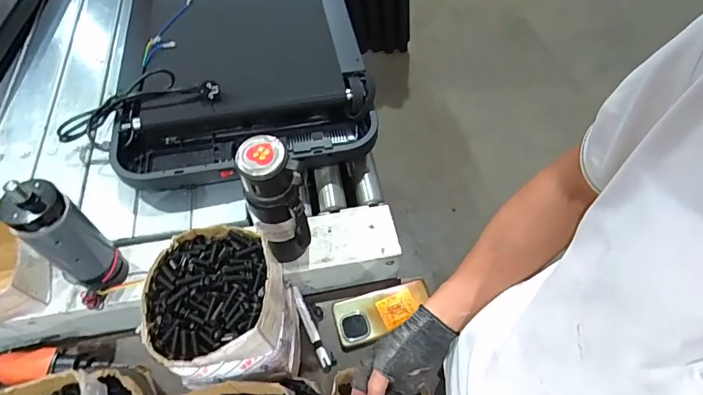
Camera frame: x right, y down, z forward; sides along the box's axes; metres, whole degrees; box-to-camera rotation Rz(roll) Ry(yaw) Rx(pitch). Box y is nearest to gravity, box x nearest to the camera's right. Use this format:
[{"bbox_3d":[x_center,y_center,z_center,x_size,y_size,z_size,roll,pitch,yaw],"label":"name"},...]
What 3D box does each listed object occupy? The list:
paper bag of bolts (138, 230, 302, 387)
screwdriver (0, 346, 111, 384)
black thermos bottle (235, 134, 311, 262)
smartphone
[{"bbox_3d":[-0.157,0.132,0.538,0.154,0.111,0.170,-7,56,-5],"label":"paper bag of bolts"},{"bbox_3d":[-0.518,0.257,0.664,0.281,0.034,0.044,-2,56,-2],"label":"screwdriver"},{"bbox_3d":[-0.107,0.019,0.632,0.074,0.239,0.073,-21,59,-14],"label":"black thermos bottle"},{"bbox_3d":[0.054,0.190,0.735,0.164,0.012,0.078,-15,57,-10],"label":"smartphone"}]

